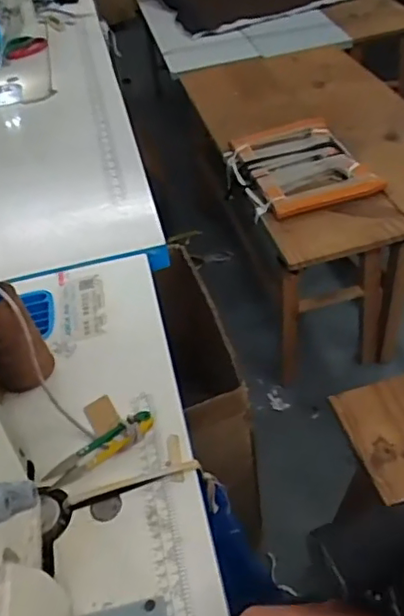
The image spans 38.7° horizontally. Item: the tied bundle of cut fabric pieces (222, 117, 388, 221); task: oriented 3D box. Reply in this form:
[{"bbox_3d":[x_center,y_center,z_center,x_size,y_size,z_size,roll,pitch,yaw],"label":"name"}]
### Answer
[{"bbox_3d":[0.212,-0.322,1.300,0.265,0.025,0.337,-15,46,-11],"label":"tied bundle of cut fabric pieces"}]

